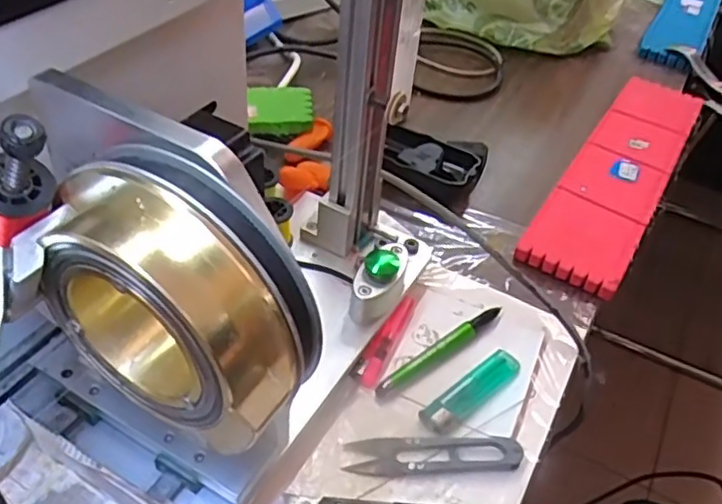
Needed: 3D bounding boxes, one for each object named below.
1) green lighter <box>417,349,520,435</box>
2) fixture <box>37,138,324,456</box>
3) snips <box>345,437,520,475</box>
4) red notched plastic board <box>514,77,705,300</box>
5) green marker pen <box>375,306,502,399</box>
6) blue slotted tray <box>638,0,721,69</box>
[{"bbox_3d":[0.073,0.090,0.424,0.083,0.010,0.021,-31,56,-32],"label":"green lighter"},{"bbox_3d":[-0.068,0.016,0.247,0.100,0.093,0.043,26,47,18],"label":"fixture"},{"bbox_3d":[0.043,0.120,0.384,0.103,0.008,0.023,2,45,-5],"label":"snips"},{"bbox_3d":[0.251,-0.080,0.618,0.081,0.024,0.349,27,48,19],"label":"red notched plastic board"},{"bbox_3d":[0.056,0.065,0.440,0.118,0.009,0.014,-30,55,-32],"label":"green marker pen"},{"bbox_3d":[0.438,-0.323,0.861,0.068,0.032,0.284,25,47,17],"label":"blue slotted tray"}]

